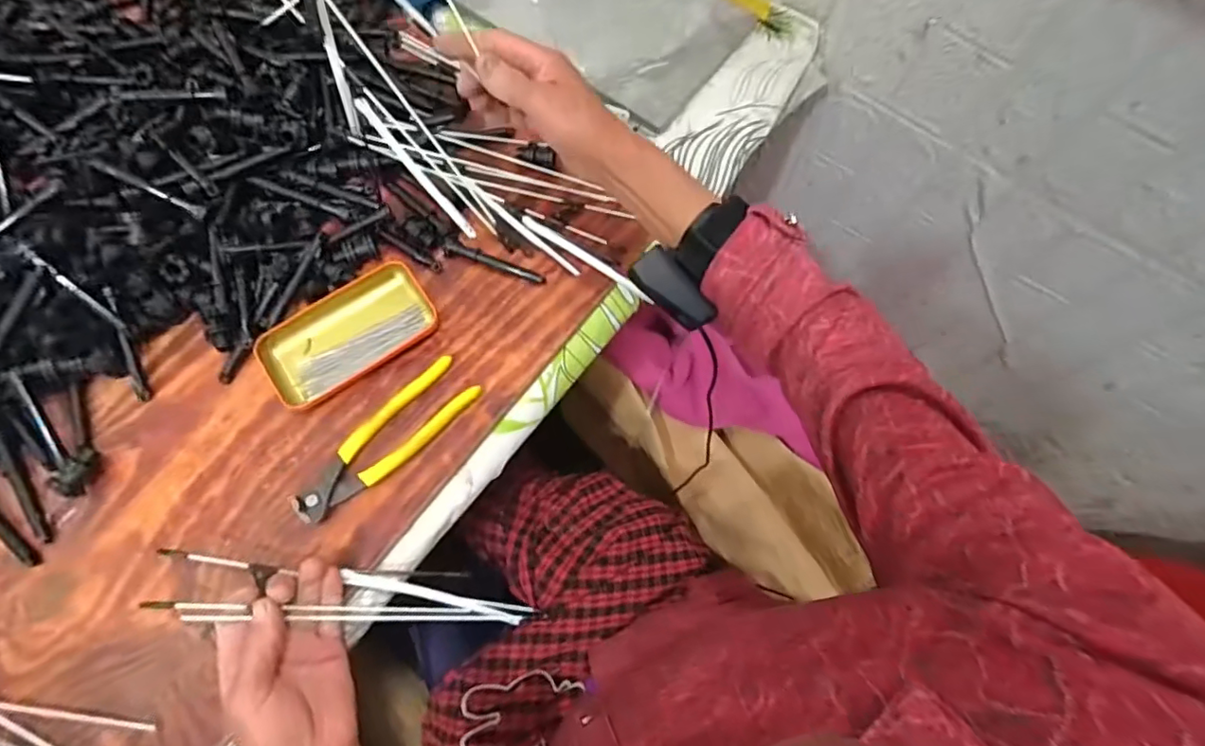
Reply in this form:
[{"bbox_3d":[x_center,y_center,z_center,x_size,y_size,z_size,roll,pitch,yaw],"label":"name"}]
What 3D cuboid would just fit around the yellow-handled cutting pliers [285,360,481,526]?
[{"bbox_3d":[-0.177,0.054,0.467,0.162,0.013,0.046,-43,77,-13],"label":"yellow-handled cutting pliers"}]

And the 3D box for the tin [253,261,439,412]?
[{"bbox_3d":[-0.219,-0.036,0.493,0.141,0.016,0.080,-35,76,-12],"label":"tin"}]

